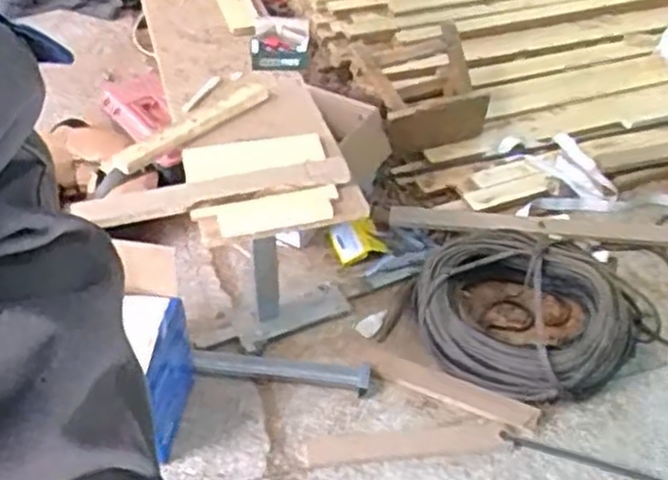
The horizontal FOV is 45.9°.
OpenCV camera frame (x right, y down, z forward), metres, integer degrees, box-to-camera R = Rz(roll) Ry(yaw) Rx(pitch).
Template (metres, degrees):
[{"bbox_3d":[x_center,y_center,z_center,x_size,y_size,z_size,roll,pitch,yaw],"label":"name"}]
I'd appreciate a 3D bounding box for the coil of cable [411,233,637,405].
[{"bbox_3d":[0.399,0.127,1.697,0.478,0.149,0.422,30,50,28],"label":"coil of cable"}]

